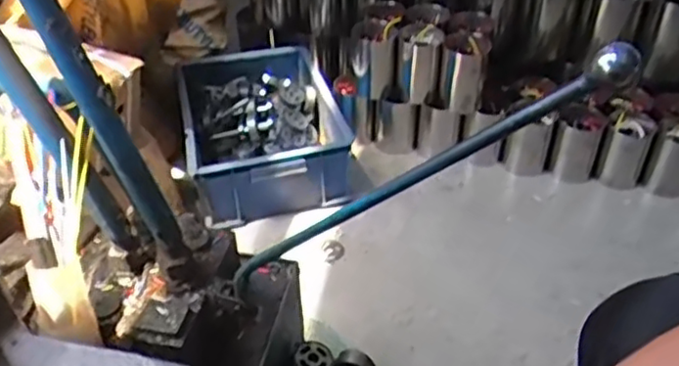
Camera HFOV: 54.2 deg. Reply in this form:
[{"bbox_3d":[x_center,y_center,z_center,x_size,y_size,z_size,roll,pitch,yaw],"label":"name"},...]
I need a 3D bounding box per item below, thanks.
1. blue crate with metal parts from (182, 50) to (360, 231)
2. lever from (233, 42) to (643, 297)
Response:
[{"bbox_3d":[-0.162,-0.122,1.356,0.298,0.176,0.385,-10,41,-11],"label":"blue crate with metal parts"},{"bbox_3d":[0.032,0.011,0.519,0.420,0.028,0.025,-31,21,40],"label":"lever"}]

